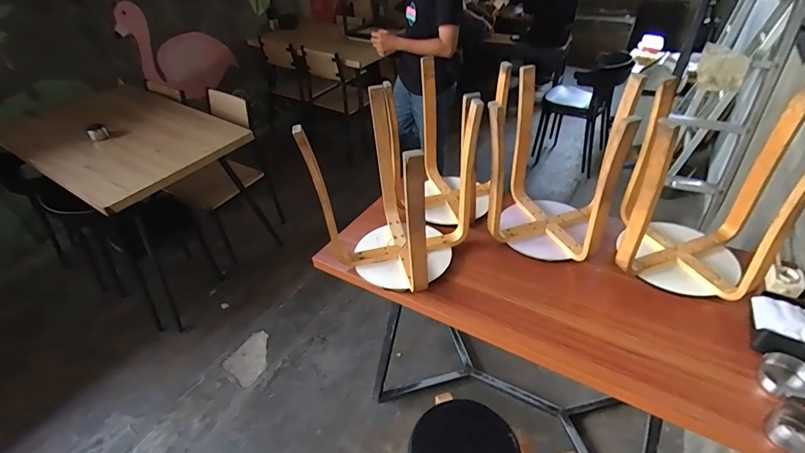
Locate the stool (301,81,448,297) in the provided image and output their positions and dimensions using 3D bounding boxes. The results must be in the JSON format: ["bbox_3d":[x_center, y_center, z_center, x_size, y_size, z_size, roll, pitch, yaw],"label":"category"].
[{"bbox_3d":[-0.012,-0.092,1.082,0.337,0.431,0.354,21,44,26],"label":"stool"}]

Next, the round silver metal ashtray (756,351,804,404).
[{"bbox_3d":[0.773,0.304,0.800,0.099,0.050,0.098,-2,39,1],"label":"round silver metal ashtray"}]

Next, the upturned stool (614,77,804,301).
[{"bbox_3d":[0.725,-0.072,0.973,0.297,0.441,0.298,16,42,22],"label":"upturned stool"}]

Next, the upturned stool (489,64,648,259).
[{"bbox_3d":[0.436,-0.148,1.094,0.357,0.428,0.308,19,43,24],"label":"upturned stool"}]

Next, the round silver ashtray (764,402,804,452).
[{"bbox_3d":[0.719,0.370,0.724,0.083,0.043,0.079,-2,39,1],"label":"round silver ashtray"}]

